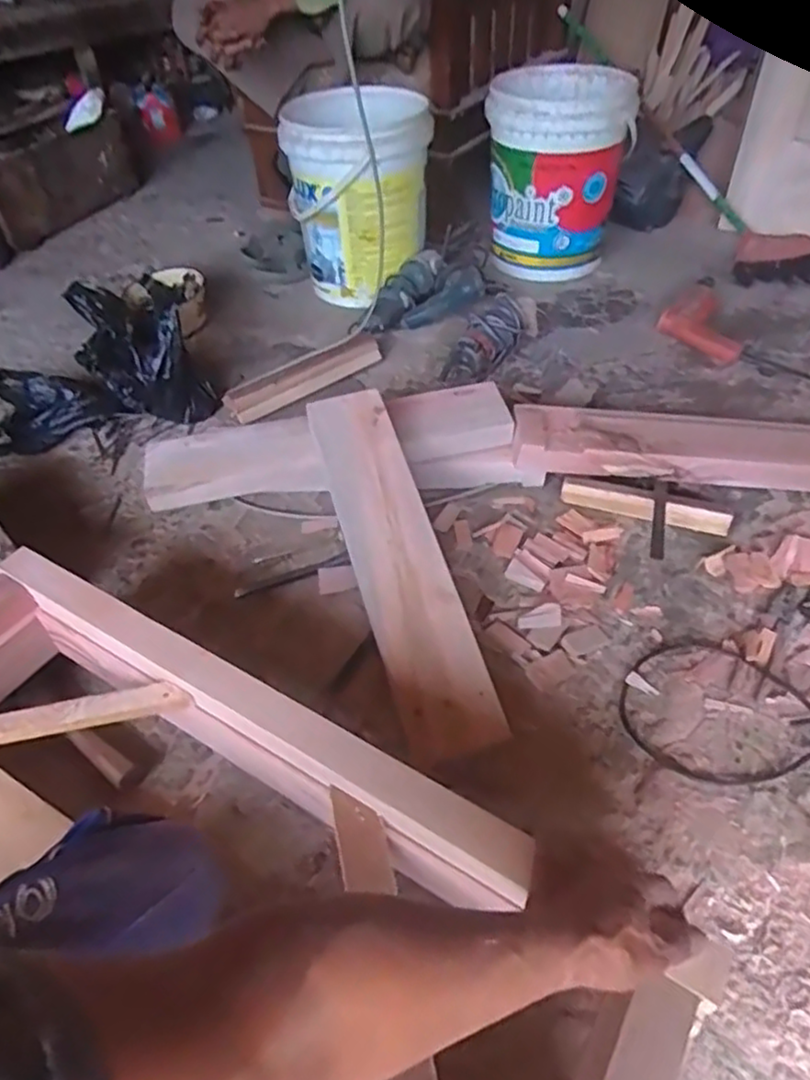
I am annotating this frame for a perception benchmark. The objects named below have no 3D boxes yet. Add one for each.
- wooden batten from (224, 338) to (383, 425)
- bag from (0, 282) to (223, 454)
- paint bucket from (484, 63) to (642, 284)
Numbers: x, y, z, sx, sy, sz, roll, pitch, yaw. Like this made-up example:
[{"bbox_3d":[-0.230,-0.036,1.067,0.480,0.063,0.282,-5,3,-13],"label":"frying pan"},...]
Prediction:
[{"bbox_3d":[-0.186,-0.311,1.318,0.327,0.057,0.043,-33,52,-23],"label":"wooden batten"},{"bbox_3d":[-0.568,-0.311,1.253,0.402,0.202,0.230,-13,47,-6],"label":"bag"},{"bbox_3d":[0.348,-0.841,1.574,0.300,0.355,0.318,8,47,10],"label":"paint bucket"}]

